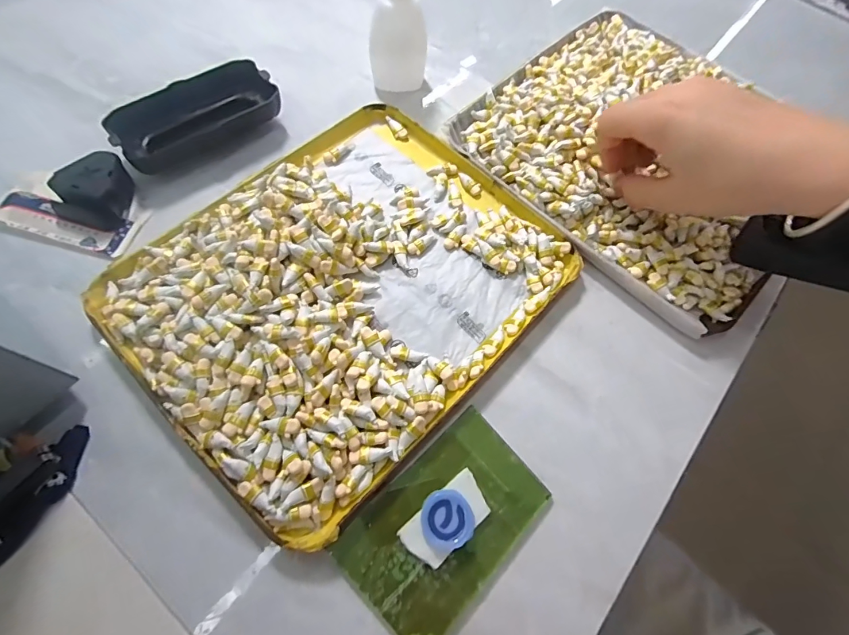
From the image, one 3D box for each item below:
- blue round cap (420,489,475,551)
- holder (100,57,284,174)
[{"bbox_3d":[0.012,0.104,0.220,0.026,0.011,0.027,-14,69,-10],"label":"blue round cap"},{"bbox_3d":[-0.160,-0.144,0.303,0.109,0.032,0.046,-30,72,-16],"label":"holder"}]

